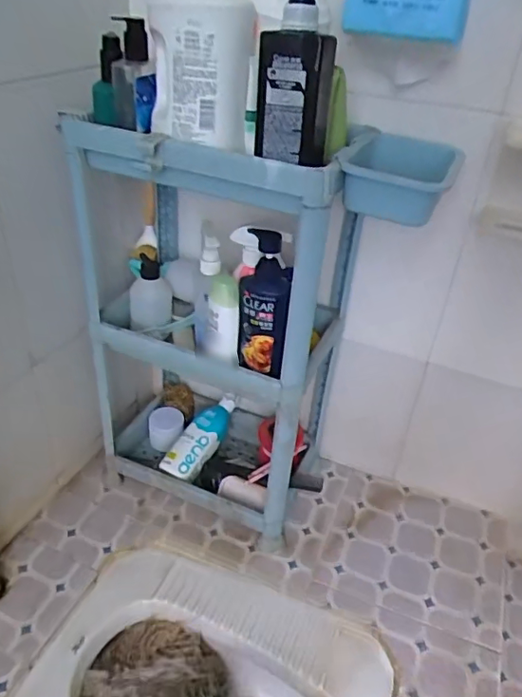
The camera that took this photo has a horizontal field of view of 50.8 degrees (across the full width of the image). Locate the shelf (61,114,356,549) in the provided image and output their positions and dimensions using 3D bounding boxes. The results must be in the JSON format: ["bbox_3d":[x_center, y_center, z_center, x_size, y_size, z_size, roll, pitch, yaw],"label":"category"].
[{"bbox_3d":[-0.087,-0.048,0.939,0.444,0.656,0.307,17,38,18],"label":"shelf"}]

